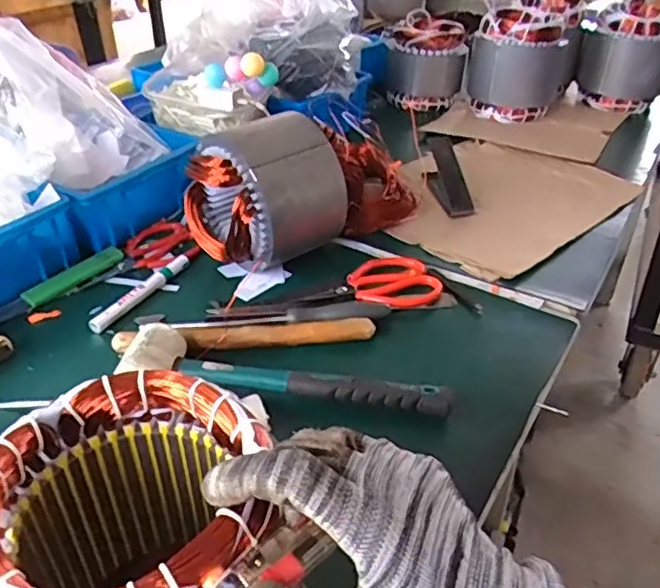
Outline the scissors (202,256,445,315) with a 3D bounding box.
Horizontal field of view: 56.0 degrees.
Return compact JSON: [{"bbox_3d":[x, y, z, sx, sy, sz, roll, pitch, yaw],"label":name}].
[{"bbox_3d":[0.000,0.002,0.660,0.243,0.019,0.087,-12,36,-15],"label":"scissors"}]

